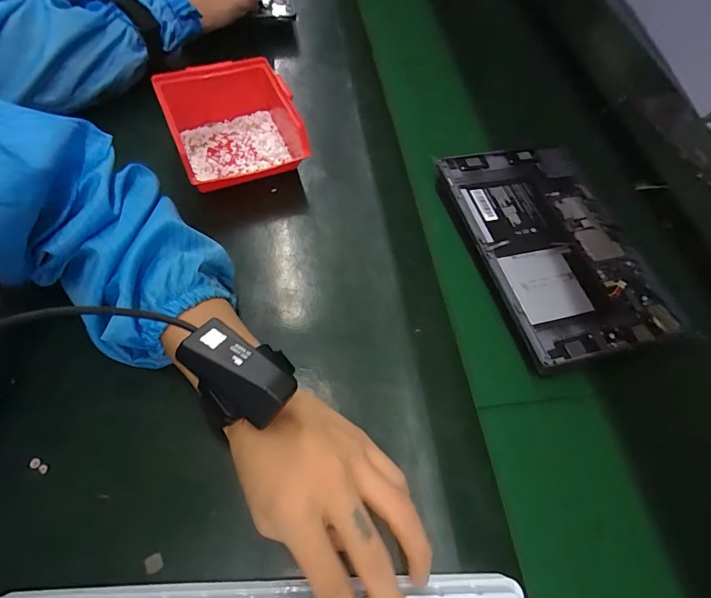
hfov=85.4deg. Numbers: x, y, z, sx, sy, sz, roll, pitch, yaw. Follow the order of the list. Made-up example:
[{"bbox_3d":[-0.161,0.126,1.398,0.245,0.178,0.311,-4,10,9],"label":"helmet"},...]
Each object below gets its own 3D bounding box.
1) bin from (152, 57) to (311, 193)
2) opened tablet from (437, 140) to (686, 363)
[{"bbox_3d":[-0.128,-0.179,0.416,0.129,0.073,0.143,-20,66,-13],"label":"bin"},{"bbox_3d":[0.205,-0.064,0.412,0.156,0.023,0.258,-12,60,-11],"label":"opened tablet"}]

